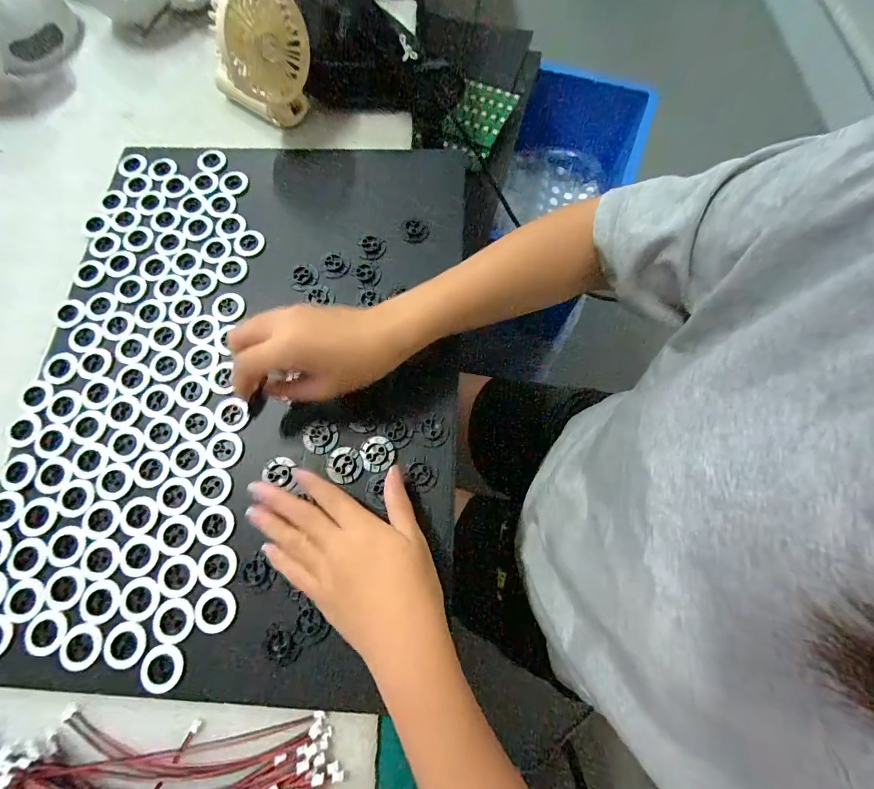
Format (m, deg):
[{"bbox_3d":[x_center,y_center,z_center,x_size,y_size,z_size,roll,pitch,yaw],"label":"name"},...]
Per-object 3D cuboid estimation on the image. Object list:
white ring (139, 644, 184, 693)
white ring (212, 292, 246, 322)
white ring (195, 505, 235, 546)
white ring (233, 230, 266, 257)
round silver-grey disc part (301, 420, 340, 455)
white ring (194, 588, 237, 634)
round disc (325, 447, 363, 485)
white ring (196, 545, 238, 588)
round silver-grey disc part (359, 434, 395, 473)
[{"bbox_3d":[-0.187,0.185,0.269,0.027,0.004,0.028,-1,73,2],"label":"white ring"},{"bbox_3d":[-0.188,-0.079,0.355,0.028,0.004,0.029,-1,73,2],"label":"white ring"},{"bbox_3d":[-0.167,0.098,0.297,0.027,0.004,0.028,-1,73,2],"label":"white ring"},{"bbox_3d":[-0.177,-0.143,0.375,0.029,0.007,0.026,-33,74,-8],"label":"white ring"},{"bbox_3d":[-0.093,0.033,0.314,0.029,0.004,0.027,-1,73,2],"label":"round silver-grey disc part"},{"bbox_3d":[-0.156,0.151,0.279,0.029,0.004,0.028,-1,73,2],"label":"white ring"},{"bbox_3d":[-0.072,0.055,0.308,0.027,0.004,0.028,-1,73,2],"label":"round disc"},{"bbox_3d":[-0.160,0.125,0.289,0.028,0.005,0.027,-1,73,2],"label":"white ring"},{"bbox_3d":[-0.047,0.046,0.308,0.026,0.004,0.027,11,74,6],"label":"round silver-grey disc part"}]

